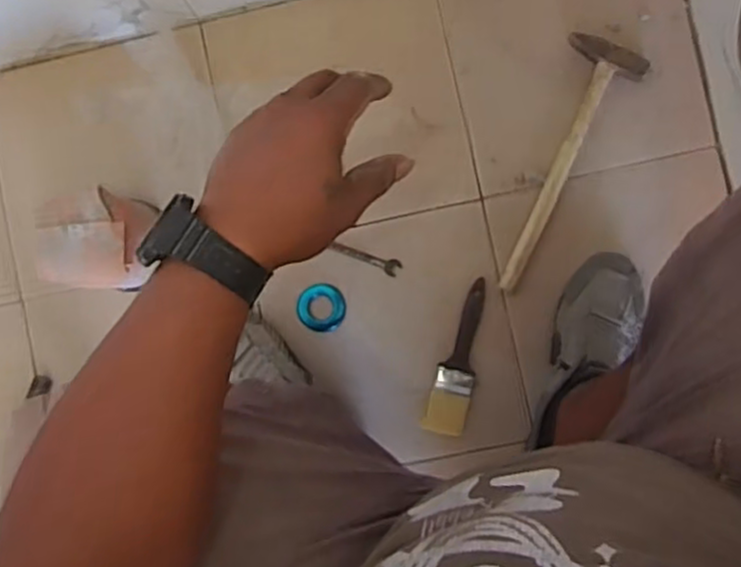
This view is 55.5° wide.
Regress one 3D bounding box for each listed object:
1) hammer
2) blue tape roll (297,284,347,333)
[{"bbox_3d":[0.232,-0.138,0.851,0.089,0.024,0.313,23,89,5],"label":"hammer"},{"bbox_3d":[-0.061,0.031,0.882,0.059,0.011,0.059,0,87,4],"label":"blue tape roll"}]

